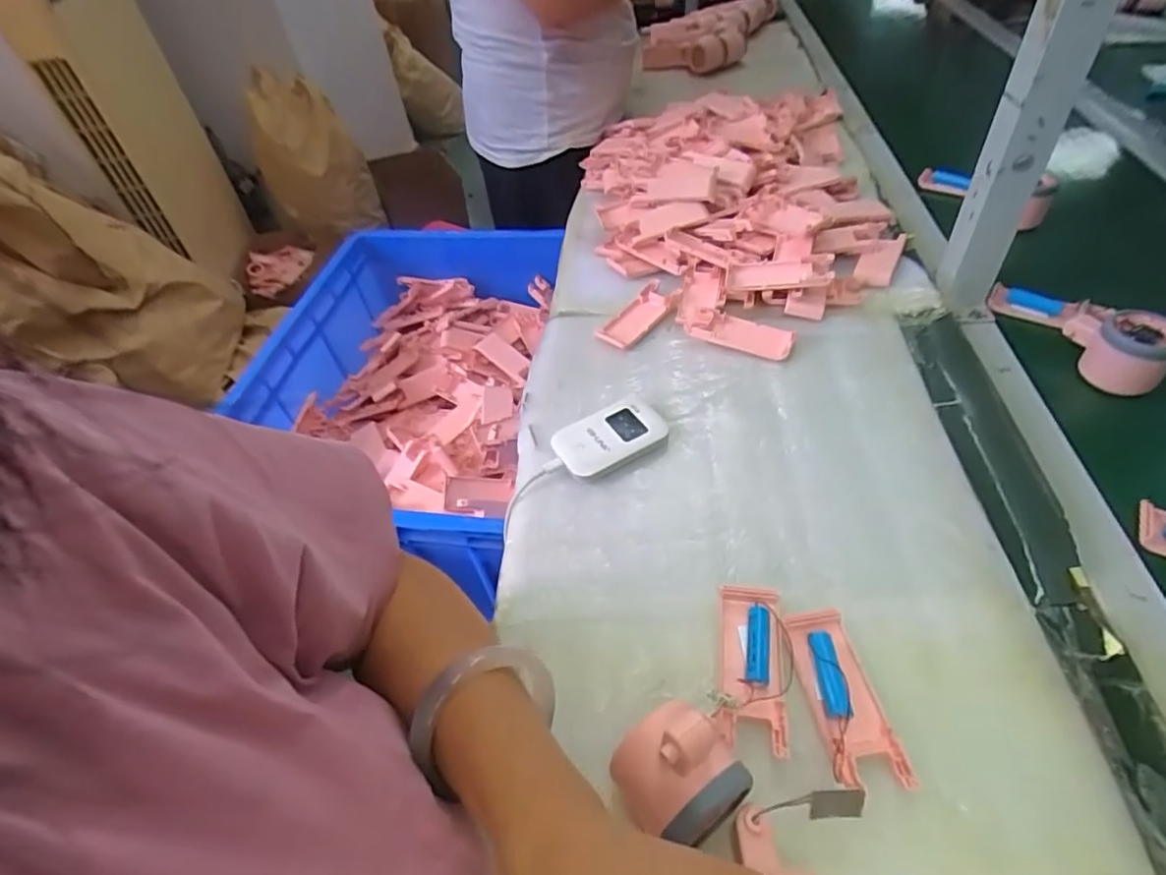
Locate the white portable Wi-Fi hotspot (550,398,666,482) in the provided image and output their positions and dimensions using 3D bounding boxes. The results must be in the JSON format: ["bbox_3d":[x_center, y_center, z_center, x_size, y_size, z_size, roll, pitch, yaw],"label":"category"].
[{"bbox_3d":[0.025,0.002,0.522,0.096,0.014,0.062,-23,49,-14],"label":"white portable Wi-Fi hotspot"}]

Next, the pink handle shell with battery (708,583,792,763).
[{"bbox_3d":[0.106,0.141,0.376,0.045,0.016,0.101,7,48,14],"label":"pink handle shell with battery"}]

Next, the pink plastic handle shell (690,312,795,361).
[{"bbox_3d":[0.161,-0.105,0.603,0.095,0.013,0.041,19,52,23],"label":"pink plastic handle shell"}]

